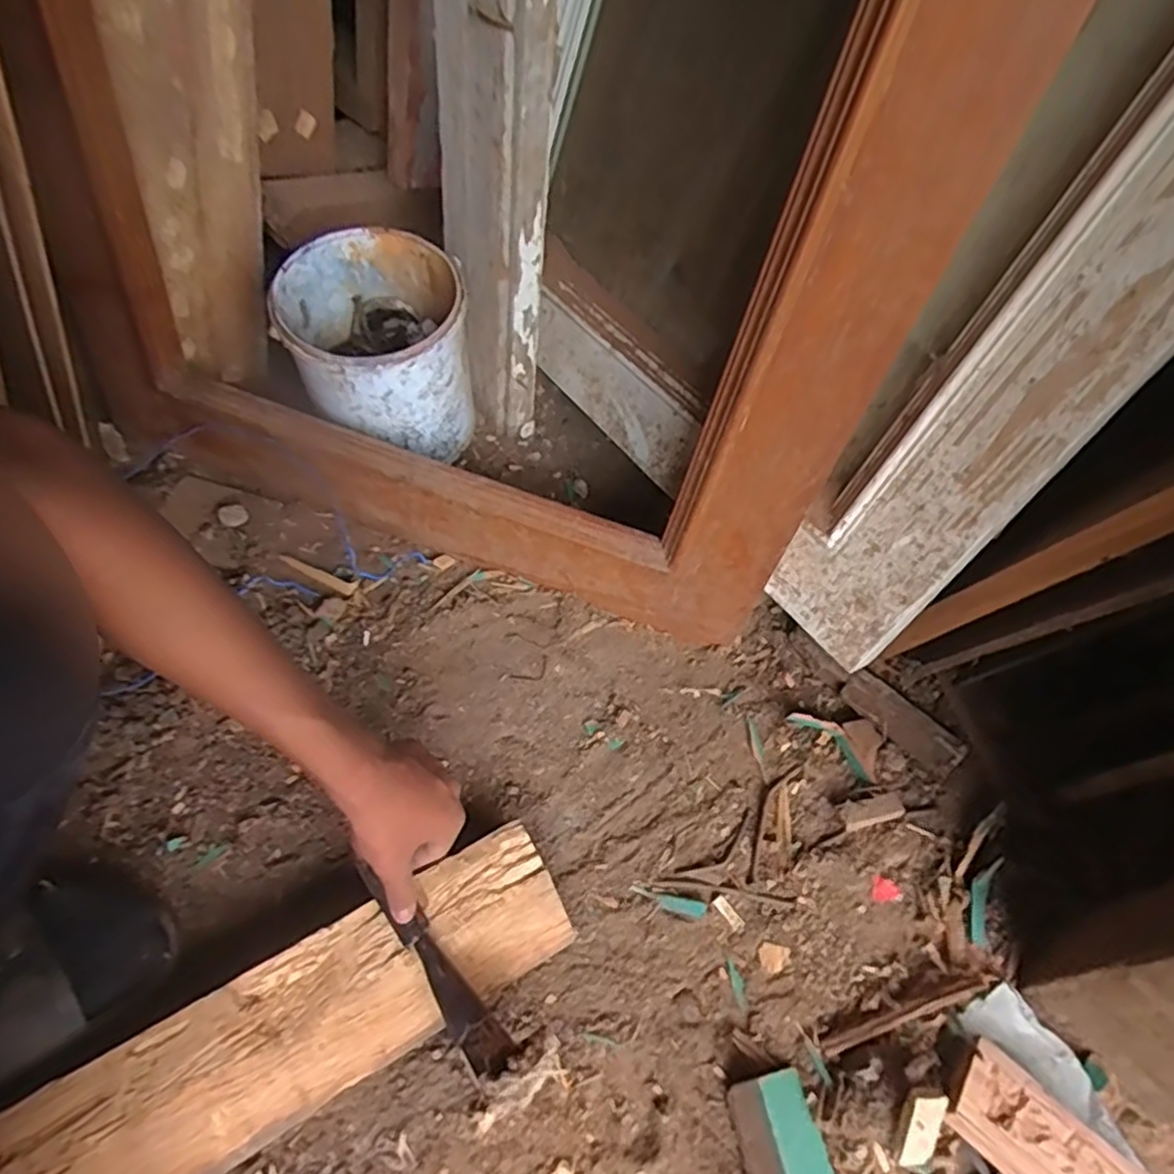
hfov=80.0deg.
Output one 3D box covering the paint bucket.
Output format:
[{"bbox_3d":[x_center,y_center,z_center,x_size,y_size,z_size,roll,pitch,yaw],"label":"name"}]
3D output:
[{"bbox_3d":[-0.214,-0.240,0.734,0.170,0.181,0.184,4,52,-5],"label":"paint bucket"}]

